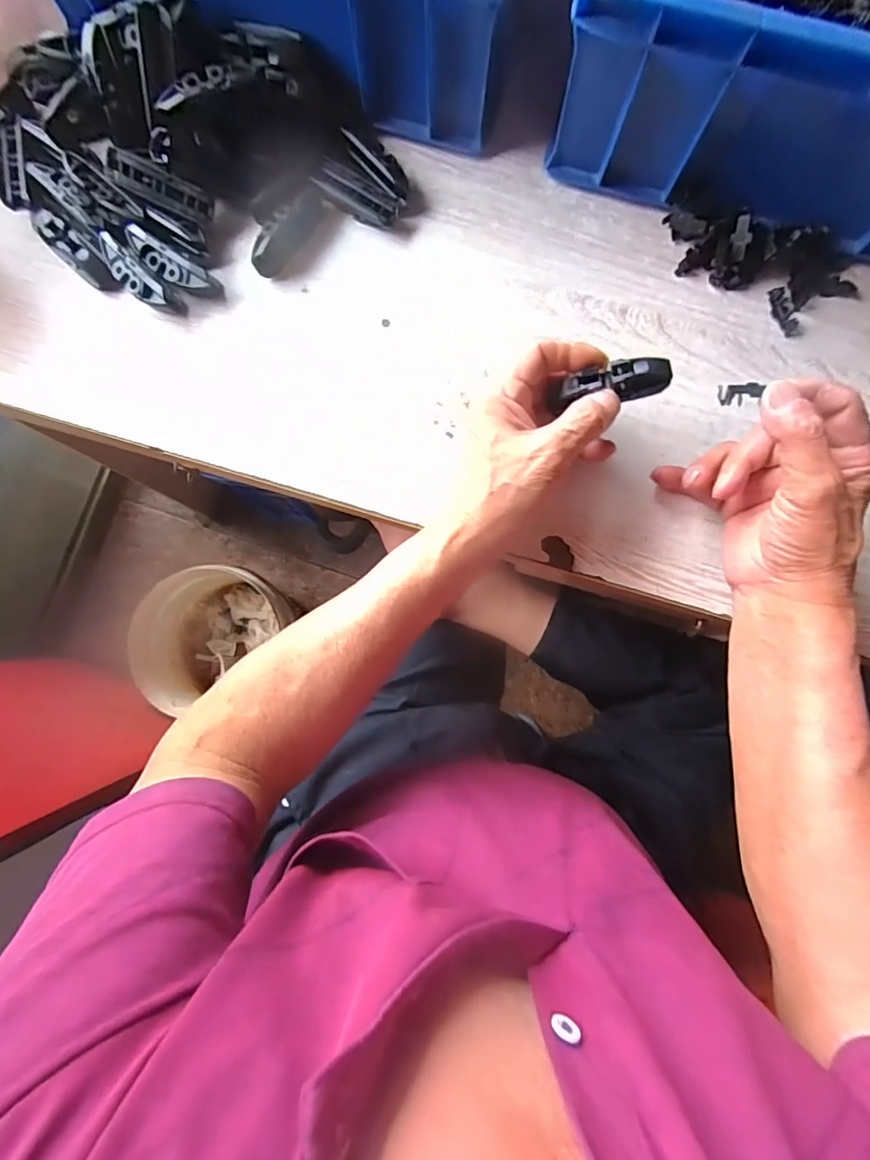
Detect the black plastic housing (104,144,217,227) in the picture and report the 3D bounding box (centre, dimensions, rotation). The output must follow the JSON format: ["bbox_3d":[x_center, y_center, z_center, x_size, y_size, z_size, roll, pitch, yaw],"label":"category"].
[{"bbox_3d":[-0.191,-0.271,0.355,0.071,0.014,0.020,20,85,-13],"label":"black plastic housing"}]

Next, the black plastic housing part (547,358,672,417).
[{"bbox_3d":[0.105,-0.118,0.310,0.067,0.010,0.021,-5,85,15],"label":"black plastic housing part"}]

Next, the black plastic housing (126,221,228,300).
[{"bbox_3d":[-0.186,-0.223,0.364,0.071,0.014,0.022,31,86,-11],"label":"black plastic housing"}]

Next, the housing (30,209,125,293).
[{"bbox_3d":[-0.255,-0.234,0.368,0.082,0.012,0.022,44,86,3],"label":"housing"}]

